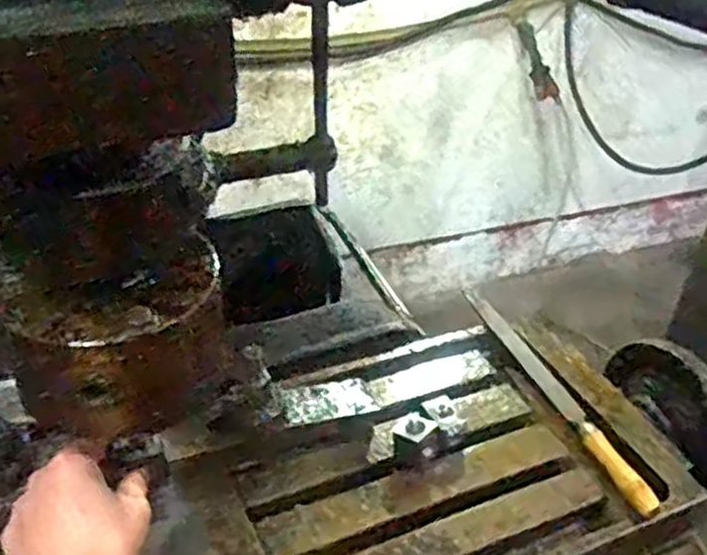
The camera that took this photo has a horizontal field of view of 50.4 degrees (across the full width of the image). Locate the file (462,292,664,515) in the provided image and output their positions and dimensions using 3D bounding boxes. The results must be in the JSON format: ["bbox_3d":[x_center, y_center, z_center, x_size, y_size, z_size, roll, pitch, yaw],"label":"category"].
[{"bbox_3d":[0.174,0.094,0.655,0.024,0.021,0.275,-10,38,-19],"label":"file"}]

